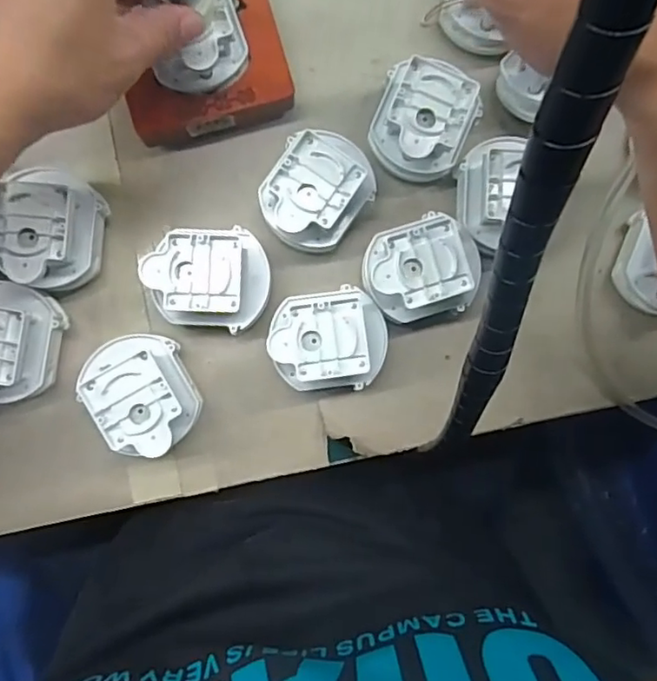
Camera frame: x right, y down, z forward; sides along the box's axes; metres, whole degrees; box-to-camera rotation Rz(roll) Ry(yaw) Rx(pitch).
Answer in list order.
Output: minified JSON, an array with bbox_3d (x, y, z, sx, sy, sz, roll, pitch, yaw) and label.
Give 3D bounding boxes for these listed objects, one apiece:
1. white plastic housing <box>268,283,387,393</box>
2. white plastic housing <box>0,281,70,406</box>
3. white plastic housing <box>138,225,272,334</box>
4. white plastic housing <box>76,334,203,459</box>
[{"bbox_3d":[0.001,0.001,0.360,0.068,0.050,0.058,-16,89,-2],"label":"white plastic housing"},{"bbox_3d":[-0.188,0.001,0.351,0.054,0.052,0.069,3,88,-2],"label":"white plastic housing"},{"bbox_3d":[-0.071,-0.037,0.359,0.068,0.050,0.058,8,88,-2],"label":"white plastic housing"},{"bbox_3d":[-0.110,0.031,0.354,0.058,0.051,0.071,-34,89,-3],"label":"white plastic housing"}]

